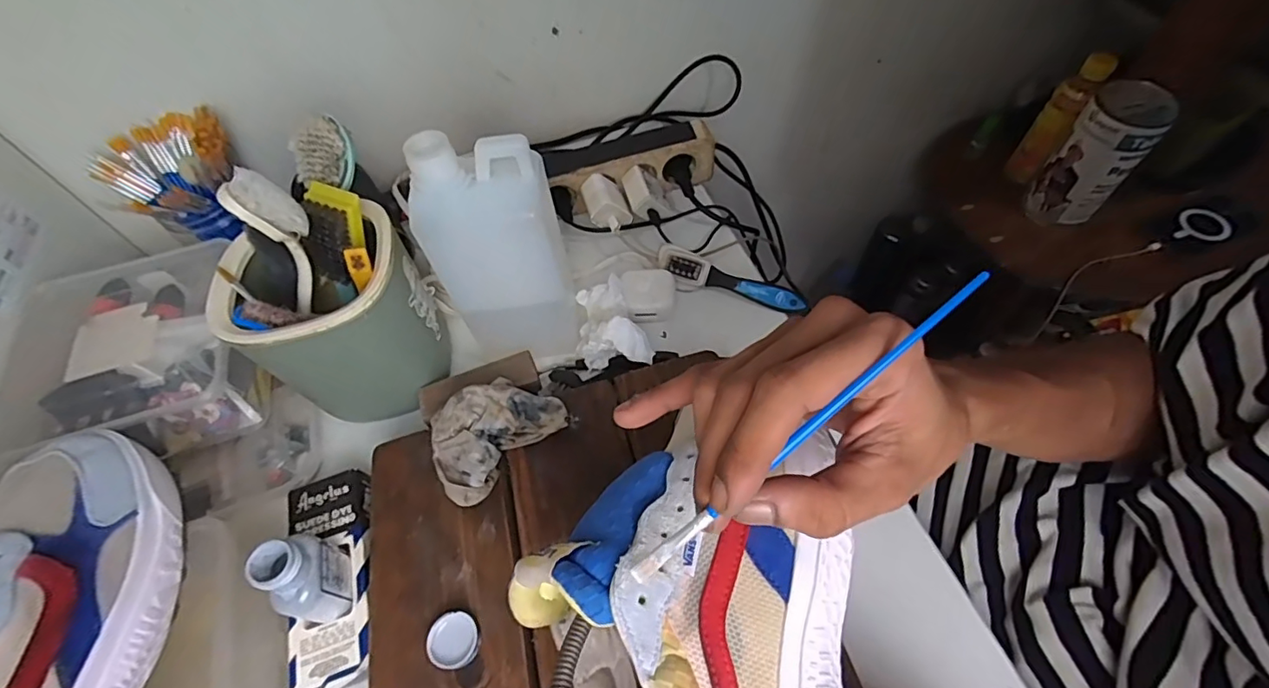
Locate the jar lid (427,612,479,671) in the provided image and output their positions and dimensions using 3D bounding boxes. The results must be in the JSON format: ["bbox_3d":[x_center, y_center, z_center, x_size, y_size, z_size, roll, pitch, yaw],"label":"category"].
[{"bbox_3d":[-0.111,0.183,0.336,0.029,0.013,0.030,-2,57,4],"label":"jar lid"}]

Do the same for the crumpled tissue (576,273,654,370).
[{"bbox_3d":[-0.020,-0.021,0.468,0.061,0.036,0.083,-6,57,1],"label":"crumpled tissue"}]

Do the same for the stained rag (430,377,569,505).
[{"bbox_3d":[-0.105,0.061,0.398,0.100,0.040,0.066,-40,62,-19],"label":"stained rag"}]

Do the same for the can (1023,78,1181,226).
[{"bbox_3d":[0.588,-0.236,0.700,0.083,0.166,0.081,-2,57,4],"label":"can"}]

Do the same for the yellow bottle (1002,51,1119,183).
[{"bbox_3d":[0.560,-0.291,0.734,0.048,0.181,0.044,31,65,23],"label":"yellow bottle"}]

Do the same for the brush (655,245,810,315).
[{"bbox_3d":[0.090,-0.059,0.515,0.144,0.027,0.028,22,18,12],"label":"brush"}]

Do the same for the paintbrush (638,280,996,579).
[{"bbox_3d":[0.058,0.034,0.195,0.164,0.004,0.006,-45,59,12],"label":"paintbrush"}]

